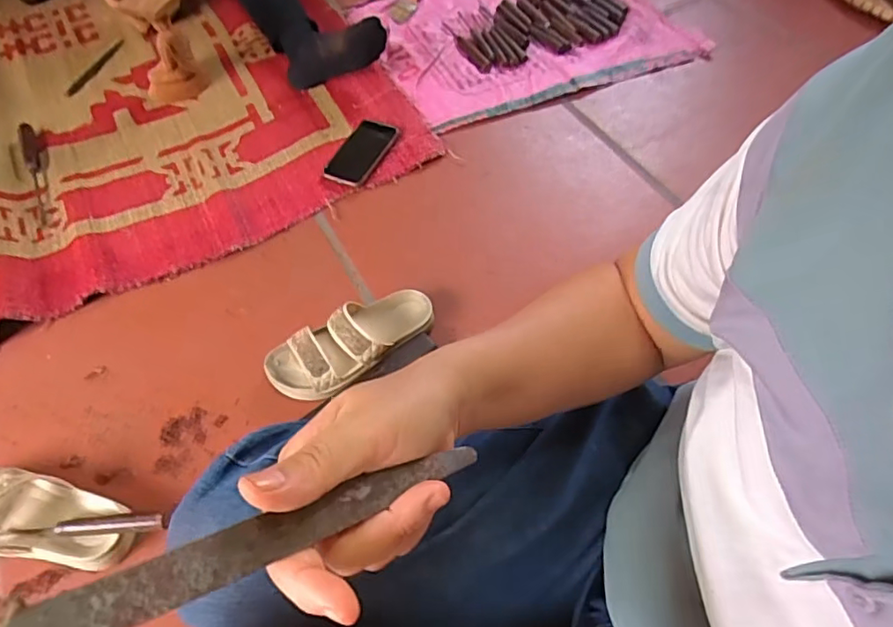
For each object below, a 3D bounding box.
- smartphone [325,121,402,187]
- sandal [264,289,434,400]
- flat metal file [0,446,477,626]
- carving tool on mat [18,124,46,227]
[{"bbox_3d":[-0.151,-0.291,0.997,0.087,0.013,0.164,21,58,12],"label":"smartphone"},{"bbox_3d":[-0.121,0.035,0.732,0.223,0.079,0.087,-25,61,-17],"label":"sandal"},{"bbox_3d":[-0.060,0.081,0.212,0.171,0.004,0.017,-13,55,-35],"label":"flat metal file"},{"bbox_3d":[-0.703,-0.243,0.955,0.029,0.018,0.249,-23,60,-16],"label":"carving tool on mat"}]

